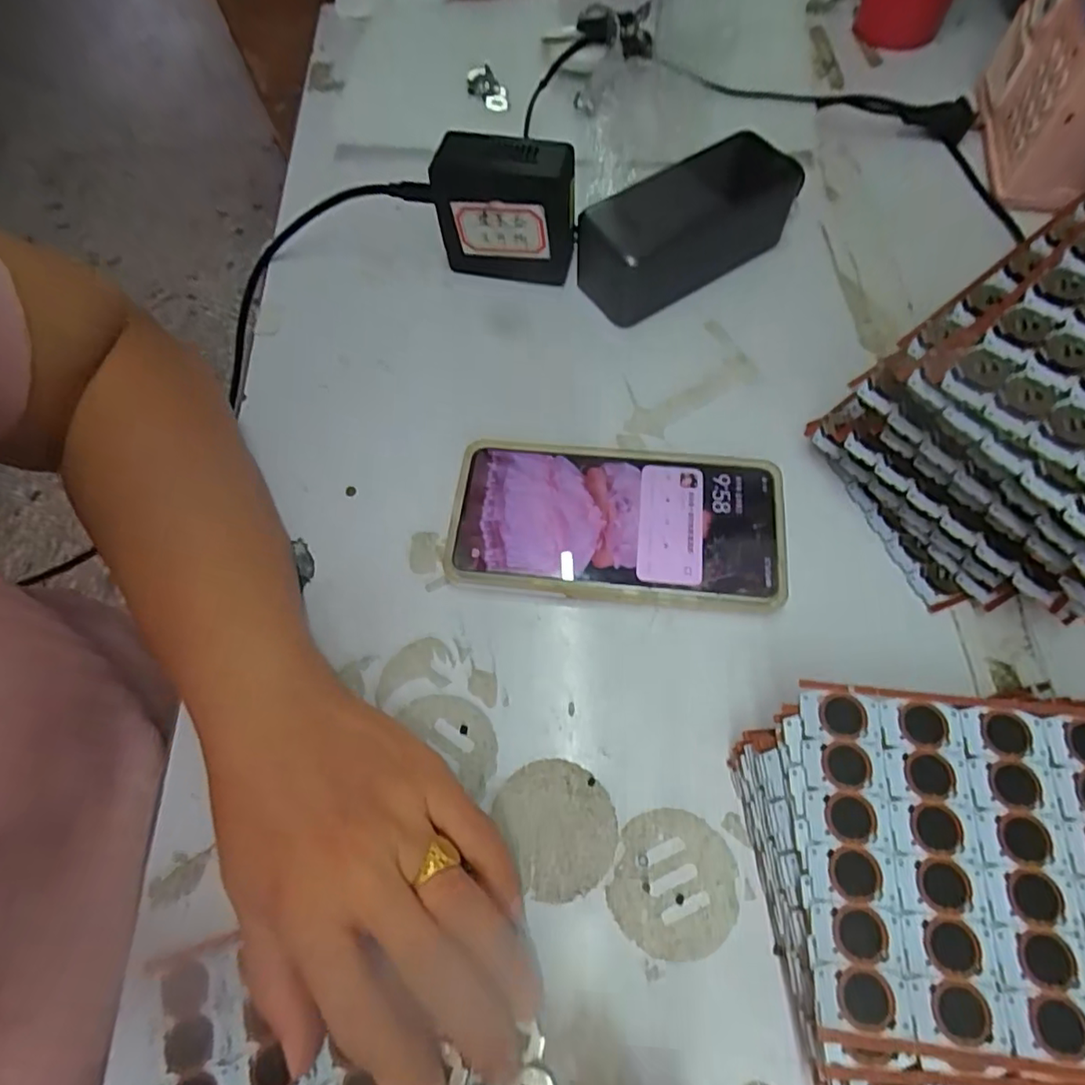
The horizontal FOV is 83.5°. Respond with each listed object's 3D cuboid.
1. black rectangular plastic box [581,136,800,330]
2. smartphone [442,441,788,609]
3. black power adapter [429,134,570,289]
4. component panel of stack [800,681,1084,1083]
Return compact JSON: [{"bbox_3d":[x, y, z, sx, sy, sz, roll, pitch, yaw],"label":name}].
[{"bbox_3d":[0.090,-0.194,0.368,0.146,0.050,0.055,-34,68,-12],"label":"black rectangular plastic box"},{"bbox_3d":[0.038,-0.010,0.312,0.166,0.015,0.081,4,66,5],"label":"smartphone"},{"bbox_3d":[-0.021,-0.198,0.364,0.081,0.068,0.038,6,66,6],"label":"black power adapter"},{"bbox_3d":[0.169,0.115,0.213,0.146,0.004,0.116,5,66,5],"label":"component panel of stack"}]

